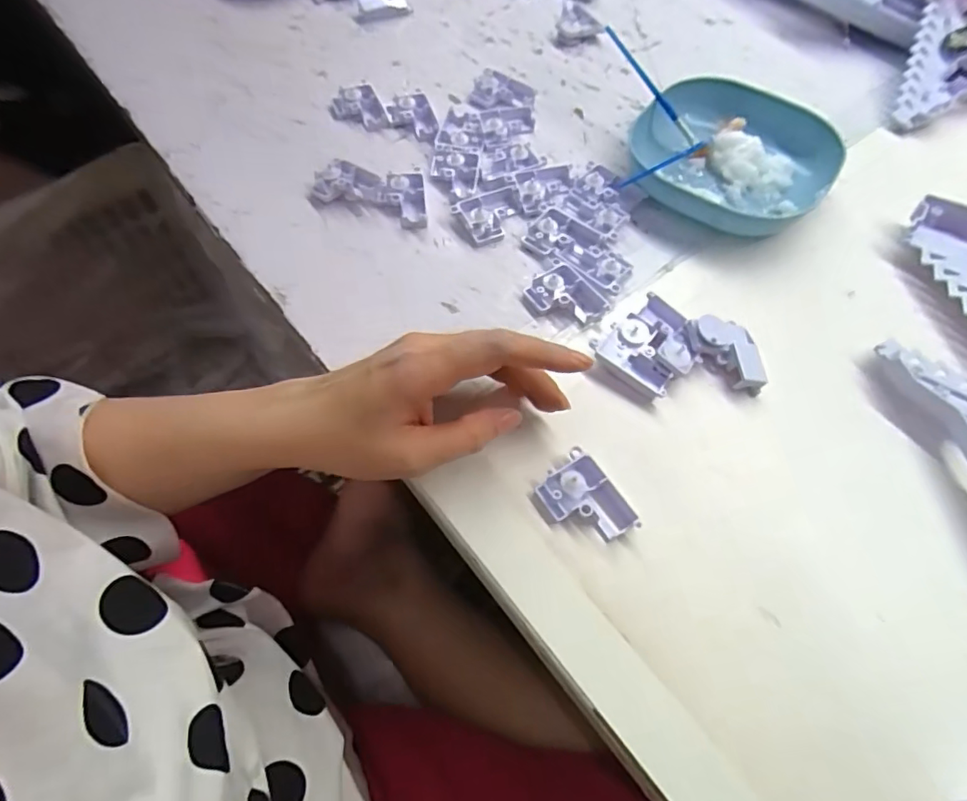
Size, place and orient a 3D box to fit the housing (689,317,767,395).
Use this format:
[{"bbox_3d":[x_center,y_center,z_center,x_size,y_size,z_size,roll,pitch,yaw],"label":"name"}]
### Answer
[{"bbox_3d":[0.147,-0.027,0.336,0.040,0.021,0.049,-8,61,-7],"label":"housing"}]

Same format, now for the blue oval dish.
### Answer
[{"bbox_3d":[0.185,-0.183,0.414,0.145,0.033,0.133,26,63,12],"label":"blue oval dish"}]

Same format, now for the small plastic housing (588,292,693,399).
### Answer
[{"bbox_3d":[0.103,-0.033,0.338,0.049,0.017,0.057,41,67,19],"label":"small plastic housing"}]

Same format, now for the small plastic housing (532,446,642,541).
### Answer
[{"bbox_3d":[0.051,0.054,0.290,0.037,0.015,0.049,-27,65,-16],"label":"small plastic housing"}]

